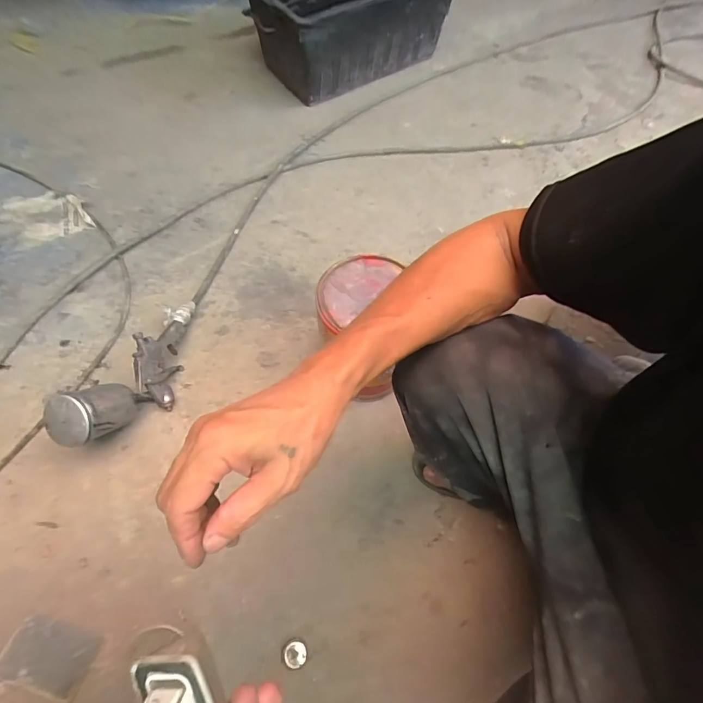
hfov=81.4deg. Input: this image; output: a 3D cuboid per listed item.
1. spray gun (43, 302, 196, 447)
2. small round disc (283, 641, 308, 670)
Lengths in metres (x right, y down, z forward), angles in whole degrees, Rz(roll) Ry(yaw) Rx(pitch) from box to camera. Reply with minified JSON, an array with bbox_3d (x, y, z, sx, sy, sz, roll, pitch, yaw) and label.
[{"bbox_3d":[-0.343,0.032,0.691,0.092,0.117,0.322,23,44,8],"label":"spray gun"},{"bbox_3d":[-0.077,0.418,0.562,0.030,0.005,0.030,2,62,-3],"label":"small round disc"}]

